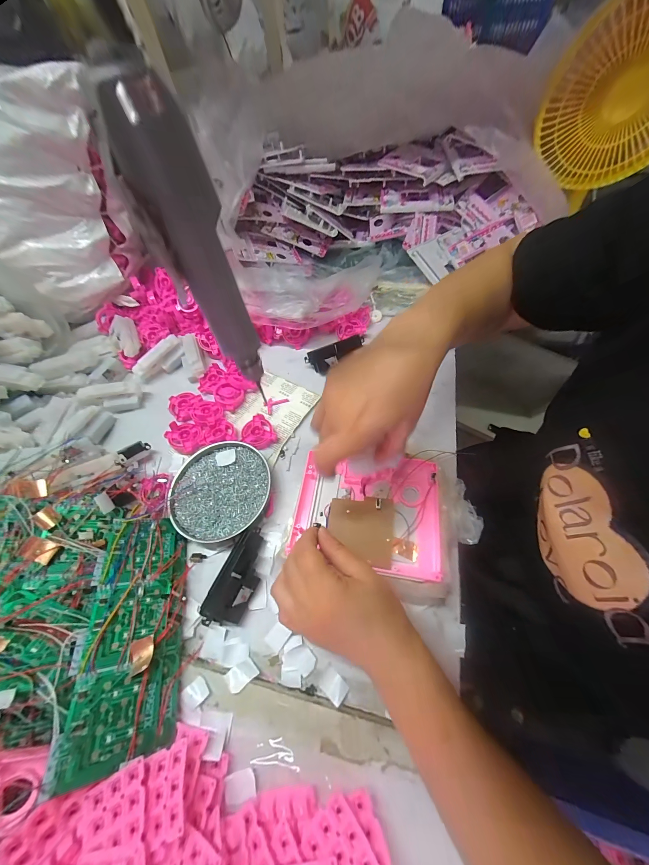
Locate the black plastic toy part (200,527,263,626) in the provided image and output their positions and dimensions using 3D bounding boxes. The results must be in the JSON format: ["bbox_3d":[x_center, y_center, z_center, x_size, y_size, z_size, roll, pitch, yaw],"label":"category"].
[{"bbox_3d":[-0.097,0.166,0.329,0.043,0.026,0.102,17,64,14],"label":"black plastic toy part"}]

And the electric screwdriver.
[{"bbox_3d":[-0.082,-0.111,0.195,0.039,0.179,0.031,-5,61,2],"label":"electric screwdriver"}]

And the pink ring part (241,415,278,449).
[{"bbox_3d":[-0.102,-0.001,0.431,0.046,0.014,0.054,-23,62,-8],"label":"pink ring part"}]

